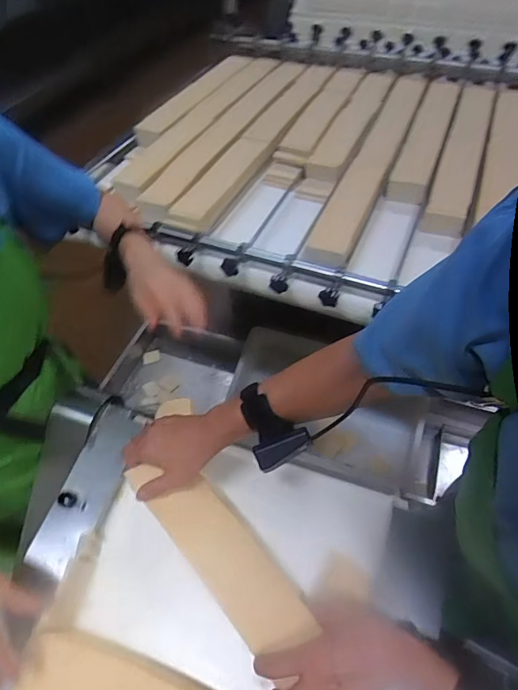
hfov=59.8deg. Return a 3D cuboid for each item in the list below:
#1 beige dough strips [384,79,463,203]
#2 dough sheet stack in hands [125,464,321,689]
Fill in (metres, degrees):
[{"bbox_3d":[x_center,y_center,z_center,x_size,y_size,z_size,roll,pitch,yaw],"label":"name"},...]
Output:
[{"bbox_3d":[0.413,-0.524,1.094,0.086,0.030,0.541,17,54,16],"label":"beige dough strips"},{"bbox_3d":[-0.054,0.250,0.564,0.083,0.028,0.276,-40,63,-22],"label":"dough sheet stack in hands"}]

